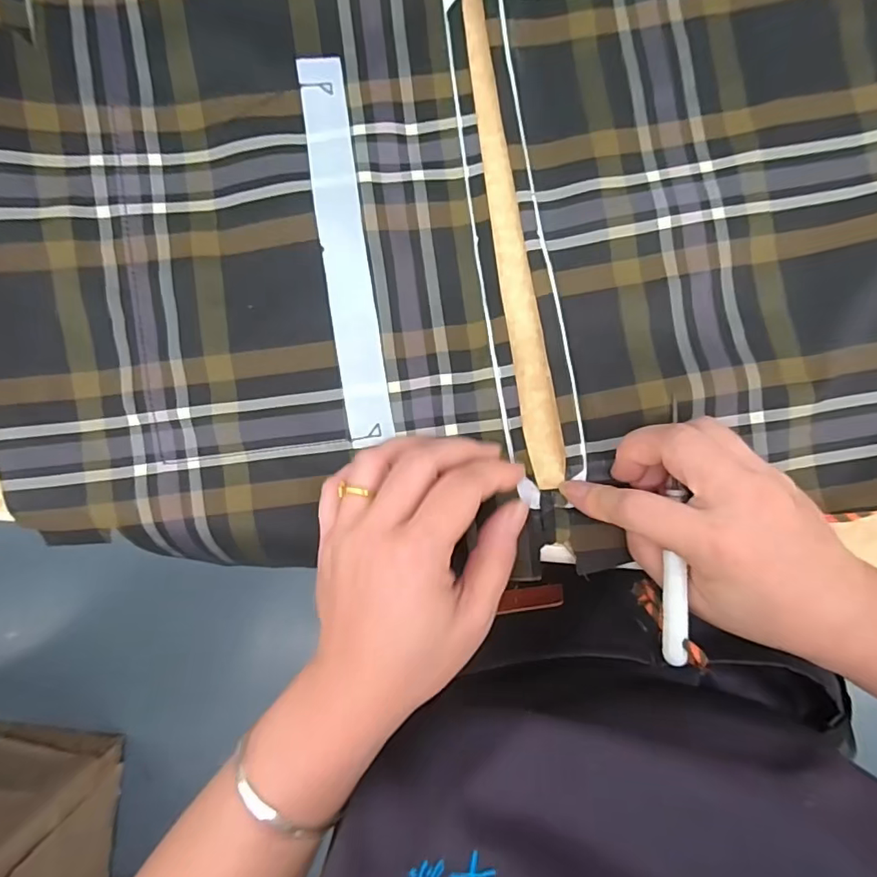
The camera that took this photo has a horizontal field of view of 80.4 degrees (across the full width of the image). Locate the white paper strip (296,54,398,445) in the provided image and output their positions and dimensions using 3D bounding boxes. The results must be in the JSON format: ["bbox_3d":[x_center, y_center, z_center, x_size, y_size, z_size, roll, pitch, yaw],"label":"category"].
[{"bbox_3d":[-0.049,-0.102,0.275,0.024,0.006,0.206,-9,89,1],"label":"white paper strip"}]

